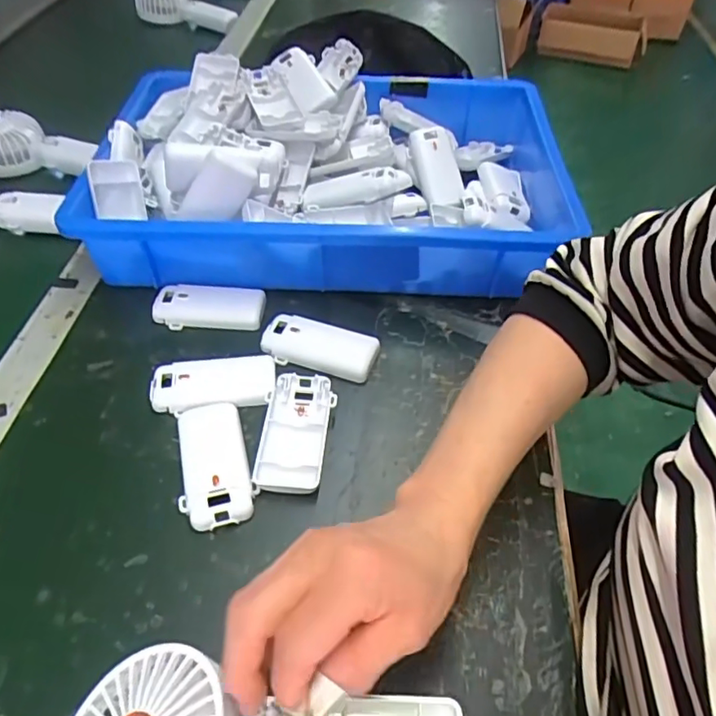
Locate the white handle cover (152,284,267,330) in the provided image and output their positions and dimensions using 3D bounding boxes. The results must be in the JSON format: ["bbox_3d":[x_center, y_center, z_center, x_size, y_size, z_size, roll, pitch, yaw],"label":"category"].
[{"bbox_3d":[-0.128,-0.044,0.487,0.091,0.015,0.041,3,50,1],"label":"white handle cover"}]

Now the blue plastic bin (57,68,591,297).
[{"bbox_3d":[-0.022,-0.190,0.548,0.426,0.098,0.288,2,50,1],"label":"blue plastic bin"}]

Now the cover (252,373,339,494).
[{"bbox_3d":[-0.044,0.051,0.404,0.046,0.012,0.093,7,50,5],"label":"cover"}]

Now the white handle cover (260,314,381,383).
[{"bbox_3d":[-0.031,-0.010,0.452,0.090,0.011,0.041,13,51,10],"label":"white handle cover"}]

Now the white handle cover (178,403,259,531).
[{"bbox_3d":[-0.099,0.069,0.388,0.047,0.015,0.095,-10,51,-9],"label":"white handle cover"}]

